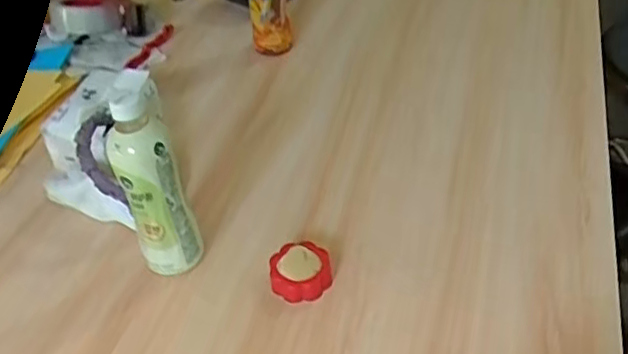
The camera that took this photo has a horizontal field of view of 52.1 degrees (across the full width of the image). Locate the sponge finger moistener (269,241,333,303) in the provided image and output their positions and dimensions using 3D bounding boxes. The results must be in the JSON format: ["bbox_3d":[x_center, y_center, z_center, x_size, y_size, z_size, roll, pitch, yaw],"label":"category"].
[{"bbox_3d":[-0.014,0.100,0.688,0.063,0.027,0.063,-3,41,3],"label":"sponge finger moistener"}]

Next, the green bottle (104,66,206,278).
[{"bbox_3d":[-0.162,0.013,0.652,0.065,0.216,0.052,-23,43,-19],"label":"green bottle"}]

